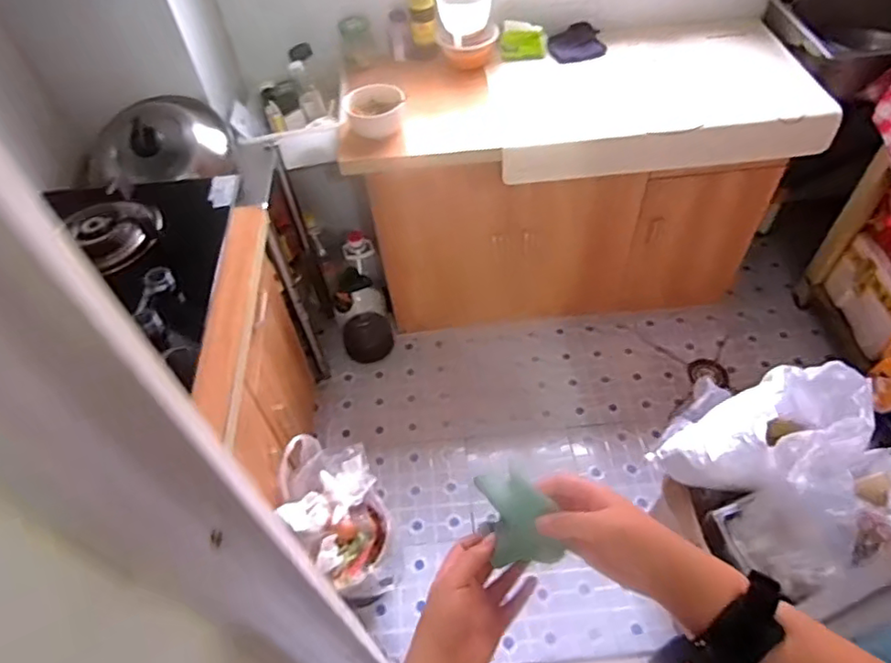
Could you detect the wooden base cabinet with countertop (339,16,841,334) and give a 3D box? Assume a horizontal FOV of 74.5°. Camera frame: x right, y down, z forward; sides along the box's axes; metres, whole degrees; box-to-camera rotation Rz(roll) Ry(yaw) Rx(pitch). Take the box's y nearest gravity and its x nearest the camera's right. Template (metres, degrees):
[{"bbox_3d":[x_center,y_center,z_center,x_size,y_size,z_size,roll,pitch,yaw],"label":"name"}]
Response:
[{"bbox_3d":[0.359,-0.419,1.746,1.122,0.647,0.495,-9,51,-2],"label":"wooden base cabinet with countertop"}]

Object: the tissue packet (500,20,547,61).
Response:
[{"bbox_3d":[0.212,-0.792,1.598,0.123,0.090,0.036,-11,51,-4],"label":"tissue packet"}]

